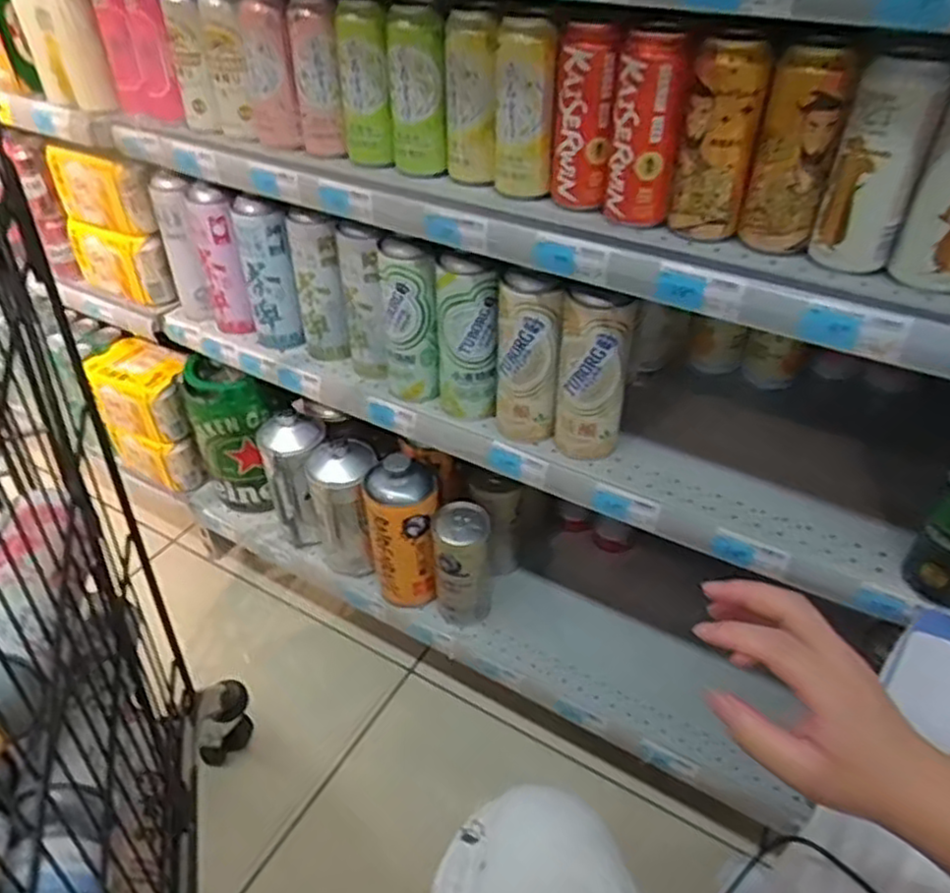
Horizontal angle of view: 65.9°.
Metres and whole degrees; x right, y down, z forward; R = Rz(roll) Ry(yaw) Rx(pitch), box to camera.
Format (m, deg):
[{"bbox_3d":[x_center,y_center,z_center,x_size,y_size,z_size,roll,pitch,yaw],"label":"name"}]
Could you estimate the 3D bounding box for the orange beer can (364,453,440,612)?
[{"bbox_3d":[-0.104,0.129,1.108,0.102,0.252,0.095,-1,40,1],"label":"orange beer can"}]

